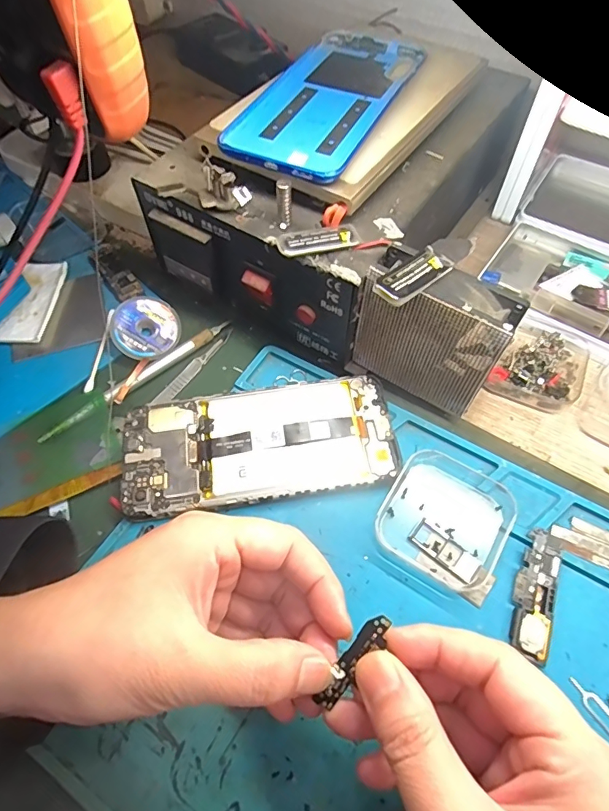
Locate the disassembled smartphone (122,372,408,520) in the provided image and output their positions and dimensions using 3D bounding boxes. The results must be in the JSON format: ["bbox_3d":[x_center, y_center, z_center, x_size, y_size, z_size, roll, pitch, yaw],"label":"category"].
[{"bbox_3d":[-0.027,0.023,0.284,0.161,0.013,0.072,-9,59,-5],"label":"disassembled smartphone"}]

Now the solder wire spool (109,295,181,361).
[{"bbox_3d":[-0.111,-0.053,0.327,0.045,0.012,0.045,0,86,-6],"label":"solder wire spool"}]

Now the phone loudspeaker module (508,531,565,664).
[{"bbox_3d":[0.119,0.096,0.243,0.020,0.005,0.064,18,60,11],"label":"phone loudspeaker module"}]

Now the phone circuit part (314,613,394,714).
[{"bbox_3d":[0.019,0.100,0.184,0.008,0.004,0.043,34,93,19],"label":"phone circuit part"}]

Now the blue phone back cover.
[{"bbox_3d":[0.016,-0.195,0.299,0.076,0.006,0.166,22,61,12],"label":"blue phone back cover"}]

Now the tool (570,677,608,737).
[{"bbox_3d":[0.137,0.141,0.216,0.009,0.004,0.033,-33,64,-18],"label":"tool"}]

